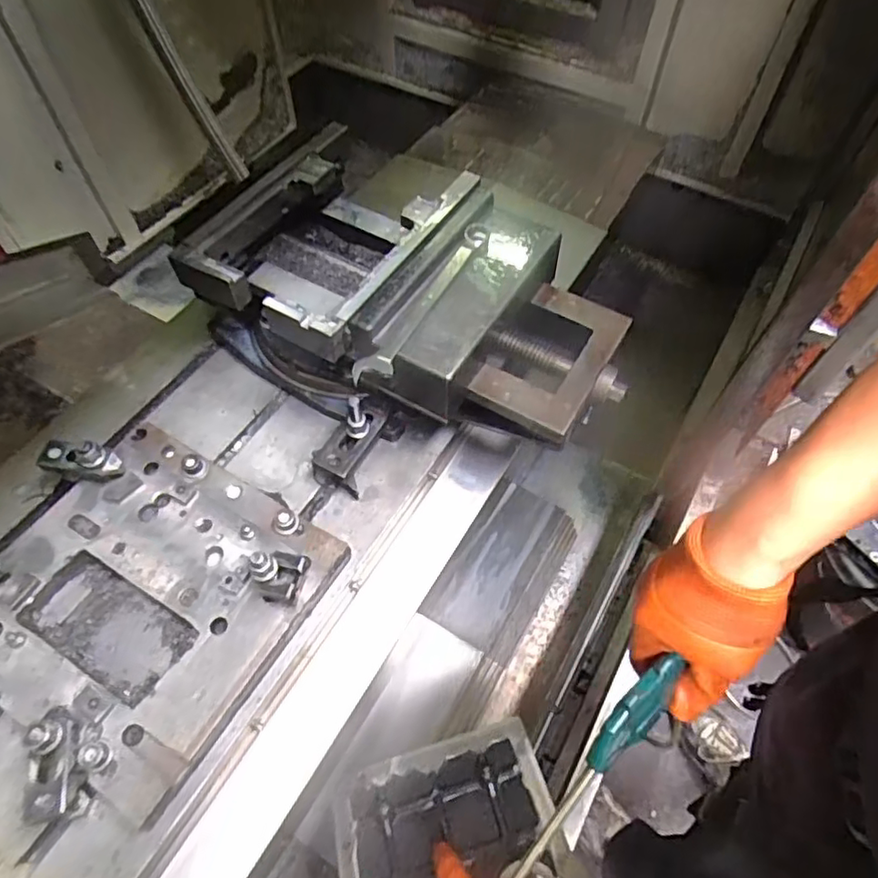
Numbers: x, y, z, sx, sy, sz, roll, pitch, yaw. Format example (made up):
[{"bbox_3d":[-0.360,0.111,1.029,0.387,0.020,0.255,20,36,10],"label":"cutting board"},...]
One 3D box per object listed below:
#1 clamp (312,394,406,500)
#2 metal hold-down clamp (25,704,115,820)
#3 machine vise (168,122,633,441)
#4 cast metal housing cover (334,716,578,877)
[{"bbox_3d":[-0.111,-0.008,0.795,0.078,0.092,0.134,26,61,15],"label":"clamp"},{"bbox_3d":[-0.363,0.320,0.586,0.062,0.078,0.102,6,58,3],"label":"metal hold-down clamp"},{"bbox_3d":[-0.038,-0.196,0.794,0.555,0.157,0.335,31,63,17],"label":"machine vise"},{"bbox_3d":[0.014,0.399,0.555,0.212,0.029,0.249,-16,38,-5],"label":"cast metal housing cover"}]

